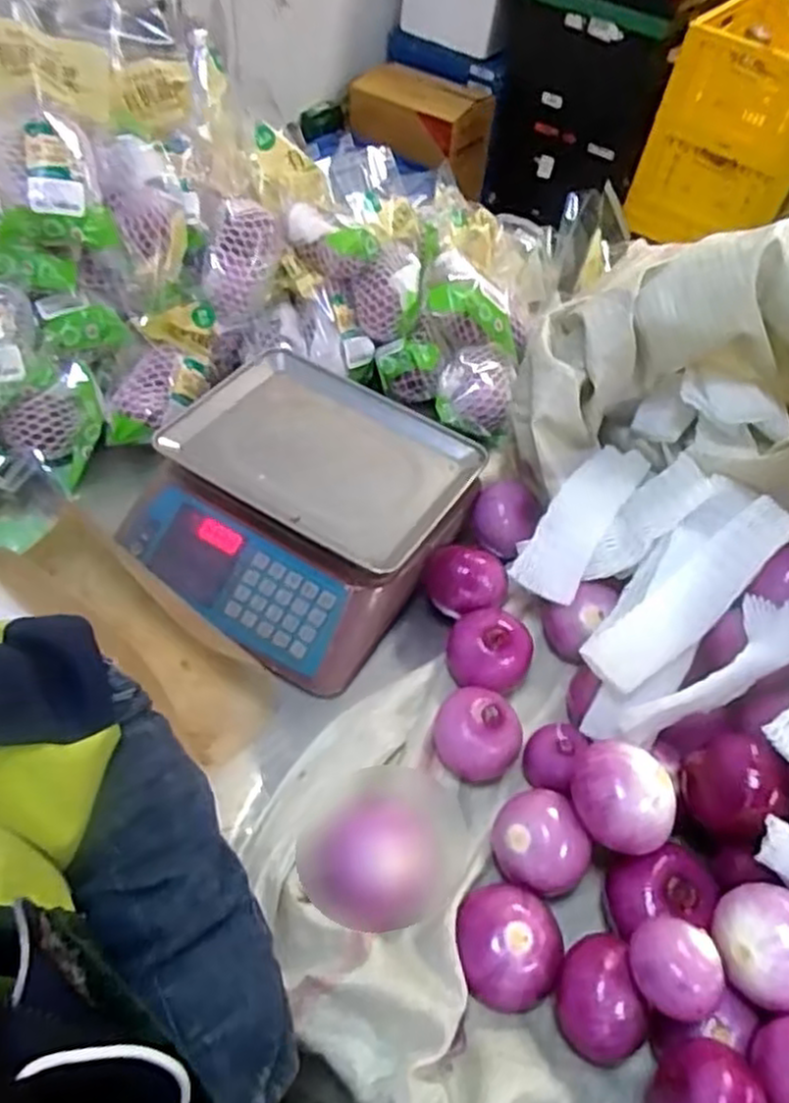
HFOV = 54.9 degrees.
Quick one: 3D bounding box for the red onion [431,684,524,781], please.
[{"bbox_3d":[0.083,0.178,0.748,0.080,0.060,0.079,19,51,9],"label":"red onion"}]

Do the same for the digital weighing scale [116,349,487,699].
[{"bbox_3d":[-0.107,-0.058,0.893,0.339,0.098,0.333,31,54,18],"label":"digital weighing scale"}]

